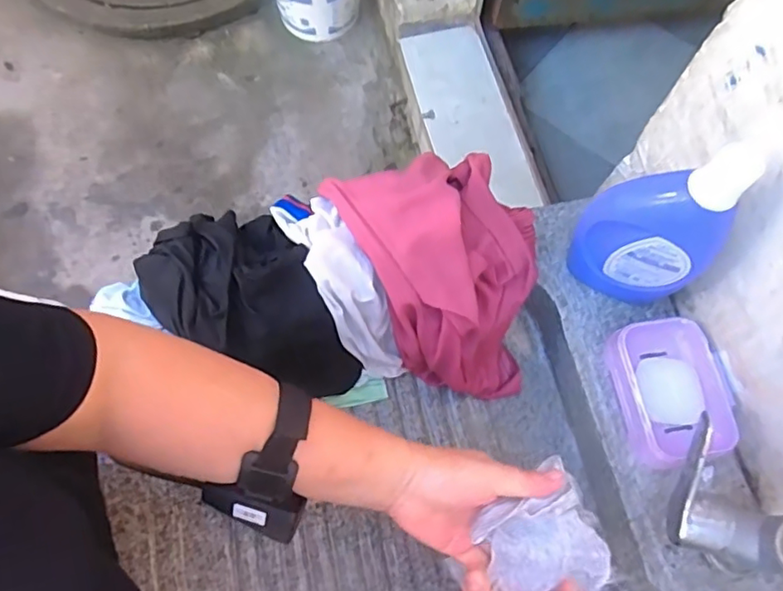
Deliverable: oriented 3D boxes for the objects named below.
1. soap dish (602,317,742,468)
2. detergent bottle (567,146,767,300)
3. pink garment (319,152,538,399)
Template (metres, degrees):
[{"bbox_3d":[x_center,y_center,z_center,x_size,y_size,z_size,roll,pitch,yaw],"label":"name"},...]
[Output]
[{"bbox_3d":[0.253,0.084,0.528,0.091,0.035,0.121,-8,70,-5],"label":"soap dish"},{"bbox_3d":[0.216,-0.054,0.489,0.106,0.189,0.053,8,69,1],"label":"detergent bottle"},{"bbox_3d":[0.055,-0.027,0.560,0.155,0.158,0.233,-26,72,-11],"label":"pink garment"}]

